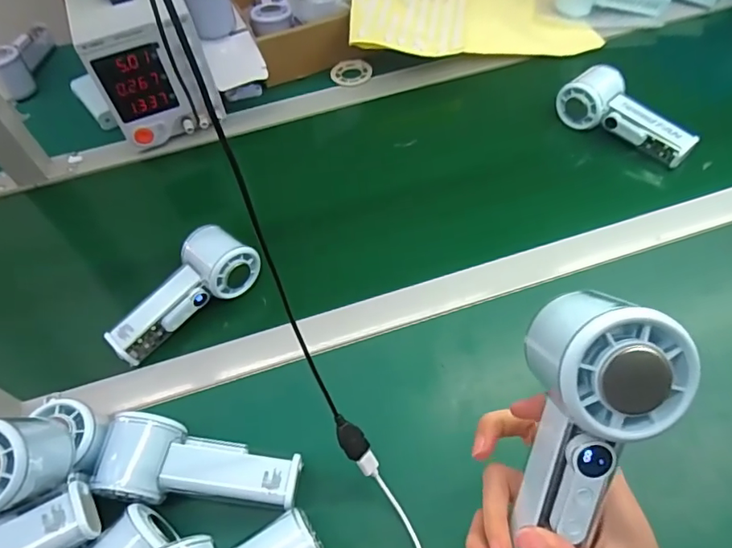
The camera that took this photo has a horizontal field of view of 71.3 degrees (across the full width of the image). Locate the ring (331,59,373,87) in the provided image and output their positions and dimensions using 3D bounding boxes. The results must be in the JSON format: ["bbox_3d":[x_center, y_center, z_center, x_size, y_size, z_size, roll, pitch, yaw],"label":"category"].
[{"bbox_3d":[-0.020,-0.285,0.720,0.057,0.006,0.057,-3,54,4],"label":"ring"}]

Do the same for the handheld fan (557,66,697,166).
[{"bbox_3d":[0.305,-0.187,0.589,0.157,0.046,0.060,34,65,27],"label":"handheld fan"}]

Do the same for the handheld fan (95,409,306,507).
[{"bbox_3d":[-0.127,0.149,0.391,0.152,0.053,0.061,3,55,9],"label":"handheld fan"}]

